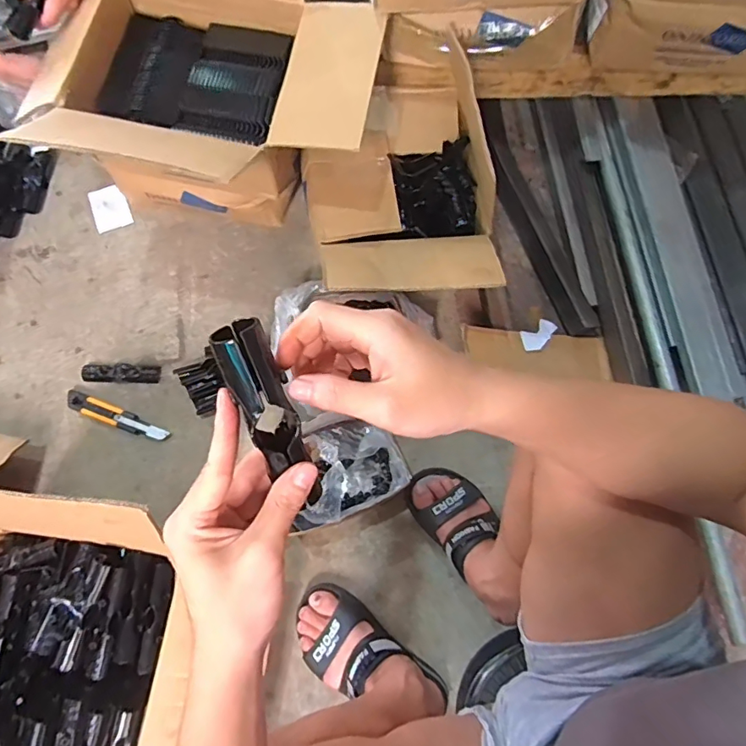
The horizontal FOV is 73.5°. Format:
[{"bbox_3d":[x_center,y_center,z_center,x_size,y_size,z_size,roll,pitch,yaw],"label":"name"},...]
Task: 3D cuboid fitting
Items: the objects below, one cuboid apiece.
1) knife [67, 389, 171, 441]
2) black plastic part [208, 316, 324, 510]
[{"bbox_3d":[-0.437,0.074,0.850,0.187,0.011,0.033,20,74,5],"label":"knife"},{"bbox_3d":[-0.064,0.028,0.320,0.031,0.025,0.128,-22,114,-7],"label":"black plastic part"}]

